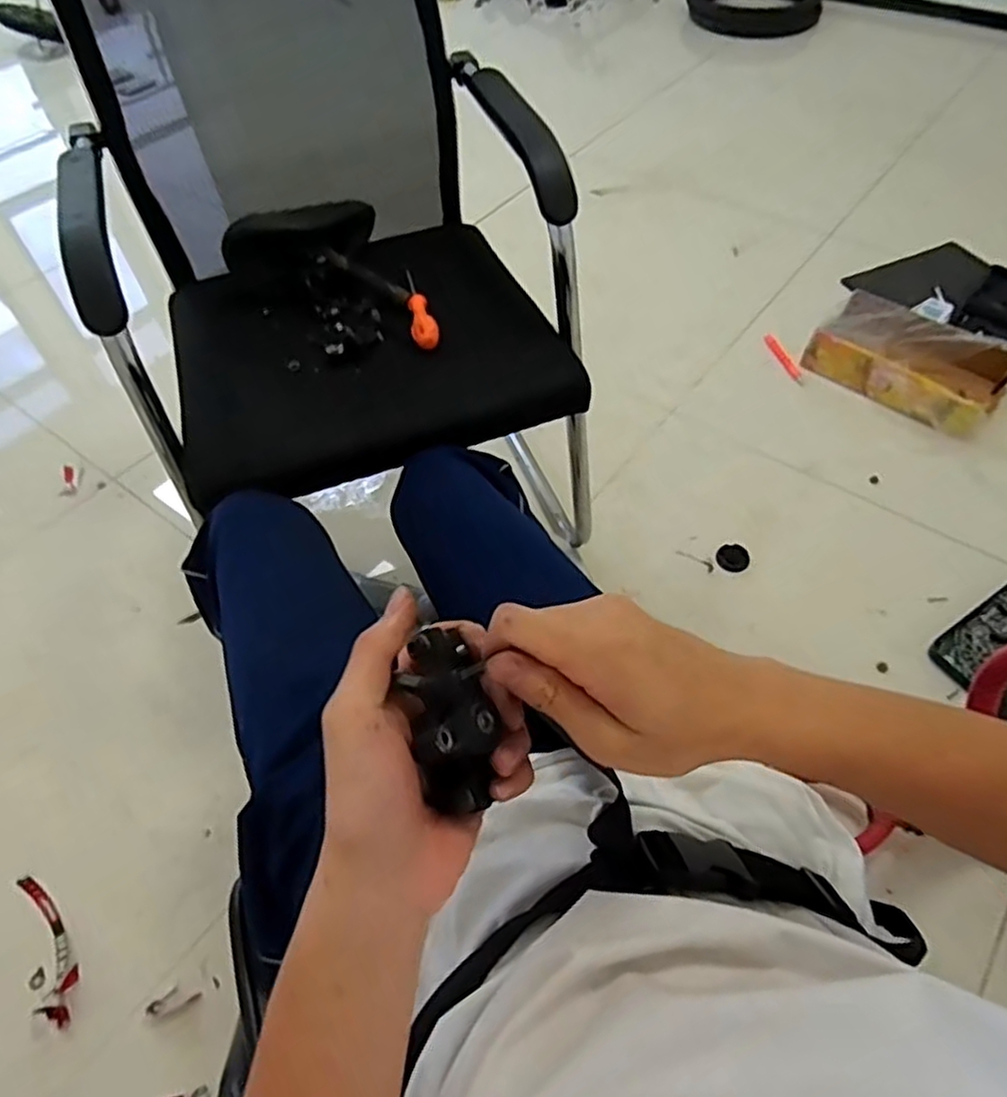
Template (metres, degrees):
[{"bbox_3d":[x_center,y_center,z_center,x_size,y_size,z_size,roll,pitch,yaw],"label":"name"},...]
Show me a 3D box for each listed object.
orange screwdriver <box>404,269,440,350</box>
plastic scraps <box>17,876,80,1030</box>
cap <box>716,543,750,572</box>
[{"bbox_3d":[-0.114,-0.321,0.934,0.033,0.025,0.187,-13,54,-7],"label":"orange screwdriver"},{"bbox_3d":[-0.587,0.514,0.925,0.043,0.027,0.198,-26,57,-15],"label":"plastic scraps"},{"bbox_3d":[0.400,0.020,1.242,0.055,0.017,0.065,9,55,10],"label":"cap"}]

